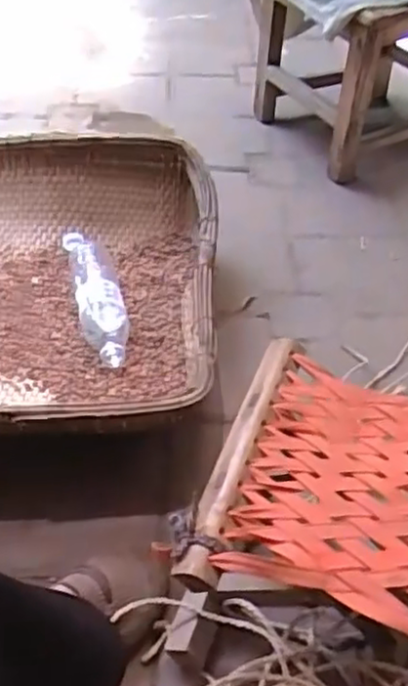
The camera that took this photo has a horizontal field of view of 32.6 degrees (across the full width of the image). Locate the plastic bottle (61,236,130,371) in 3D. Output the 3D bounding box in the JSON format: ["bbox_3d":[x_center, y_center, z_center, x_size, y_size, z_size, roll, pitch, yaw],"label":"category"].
[{"bbox_3d":[-0.154,-0.084,0.990,0.064,0.045,0.284,-9,47,-11],"label":"plastic bottle"}]

